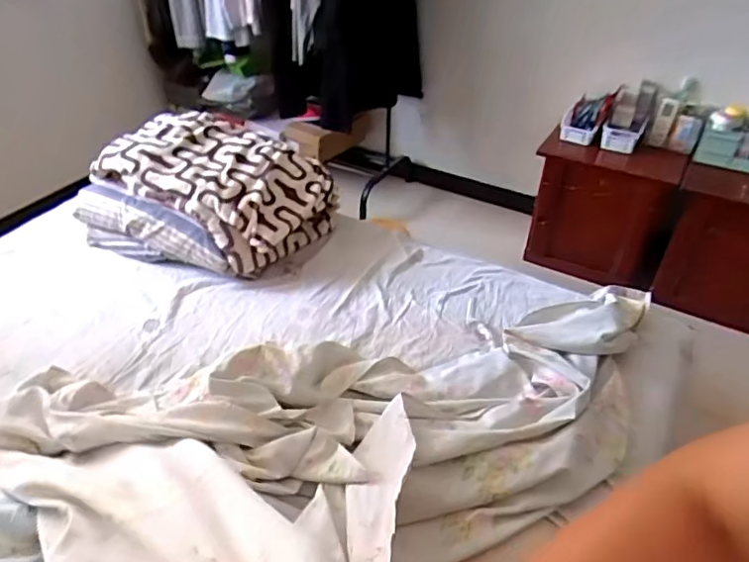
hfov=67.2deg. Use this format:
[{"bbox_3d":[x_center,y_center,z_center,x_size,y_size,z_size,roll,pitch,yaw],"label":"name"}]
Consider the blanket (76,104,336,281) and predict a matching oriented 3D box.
[{"bbox_3d":[-0.487,-0.250,1.654,0.645,0.261,0.445,18,42,21],"label":"blanket"}]

